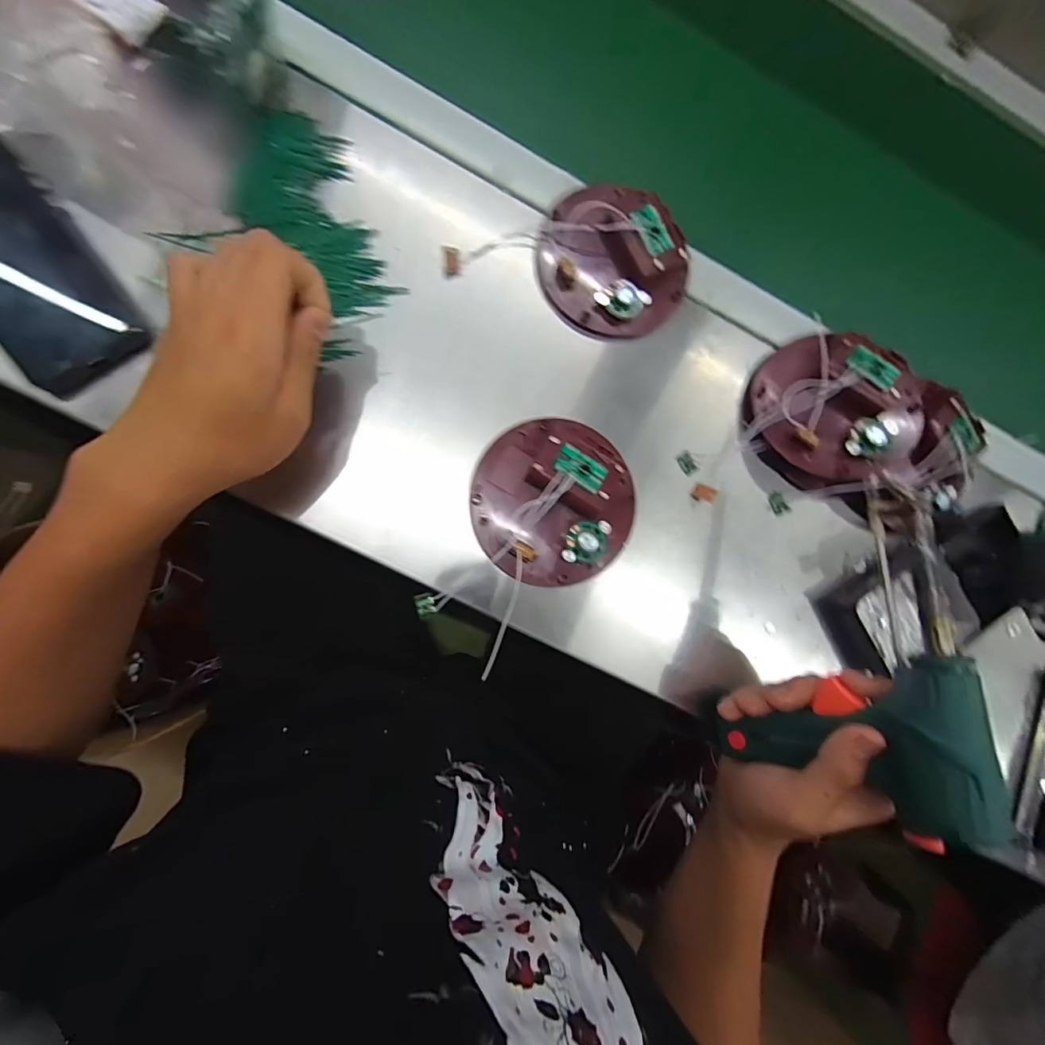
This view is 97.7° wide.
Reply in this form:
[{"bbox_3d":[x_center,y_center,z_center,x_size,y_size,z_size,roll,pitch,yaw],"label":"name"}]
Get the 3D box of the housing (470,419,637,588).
[{"bbox_3d":[0.023,-0.014,0.322,0.112,0.032,0.118,1,85,-9],"label":"housing"}]

